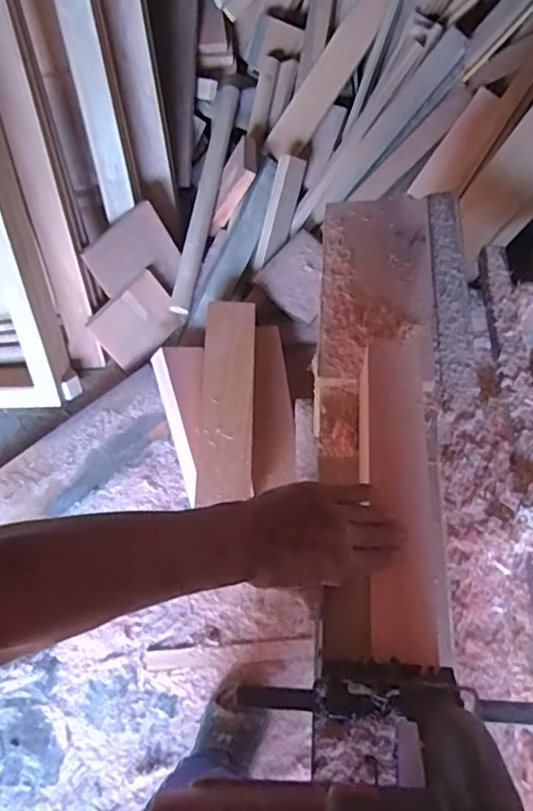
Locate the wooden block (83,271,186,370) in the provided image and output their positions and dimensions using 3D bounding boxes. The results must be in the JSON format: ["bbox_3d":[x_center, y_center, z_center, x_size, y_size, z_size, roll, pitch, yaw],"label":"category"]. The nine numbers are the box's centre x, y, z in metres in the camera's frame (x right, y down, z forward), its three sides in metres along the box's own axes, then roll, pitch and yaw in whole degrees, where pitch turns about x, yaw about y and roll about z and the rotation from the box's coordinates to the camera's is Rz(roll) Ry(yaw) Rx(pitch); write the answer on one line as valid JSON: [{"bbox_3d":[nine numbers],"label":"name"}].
[{"bbox_3d":[-0.318,-0.203,1.459,0.204,0.160,0.014,-39,34,1],"label":"wooden block"}]

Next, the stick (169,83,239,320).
[{"bbox_3d":[-0.153,-0.527,1.516,0.054,0.038,0.620,11,80,7],"label":"stick"}]

